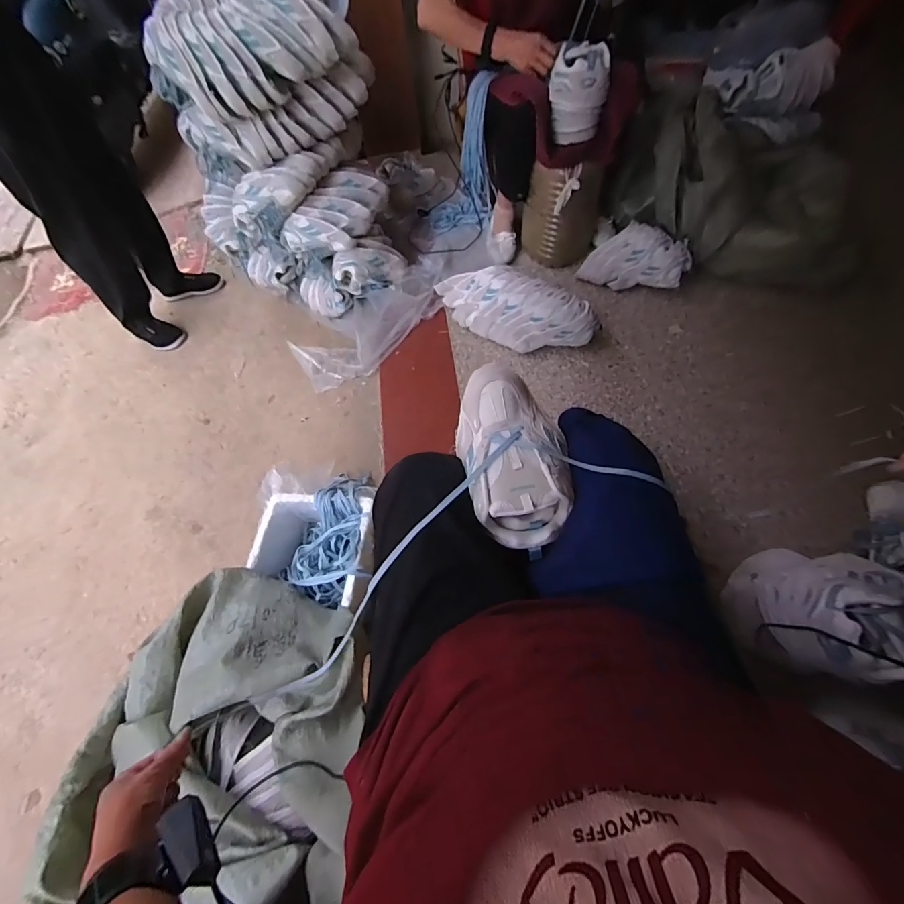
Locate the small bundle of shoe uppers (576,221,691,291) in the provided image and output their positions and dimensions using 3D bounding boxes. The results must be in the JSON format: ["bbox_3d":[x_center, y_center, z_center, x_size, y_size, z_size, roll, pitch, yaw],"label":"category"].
[{"bbox_3d":[0.528,-0.556,1.197,0.287,0.152,0.115,18,69,17],"label":"small bundle of shoe uppers"}]

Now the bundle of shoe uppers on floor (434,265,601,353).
[{"bbox_3d":[0.151,-0.402,1.139,0.476,0.182,0.144,30,70,21],"label":"bundle of shoe uppers on floor"}]

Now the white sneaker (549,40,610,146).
[{"bbox_3d":[0.291,-0.835,0.968,0.138,0.150,0.097,11,66,7],"label":"white sneaker"}]

